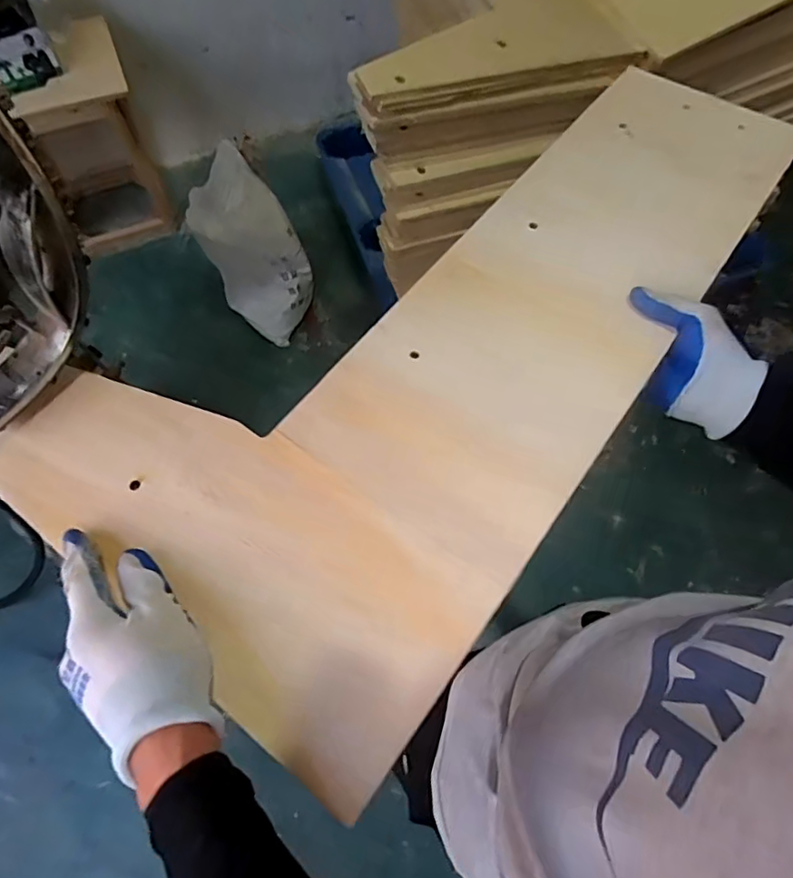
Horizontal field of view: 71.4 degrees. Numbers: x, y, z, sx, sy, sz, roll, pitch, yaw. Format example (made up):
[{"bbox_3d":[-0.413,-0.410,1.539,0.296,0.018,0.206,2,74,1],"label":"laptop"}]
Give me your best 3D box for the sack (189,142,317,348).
[{"bbox_3d":[-0.384,-0.513,1.547,0.238,0.440,0.239,26,69,9],"label":"sack"}]

